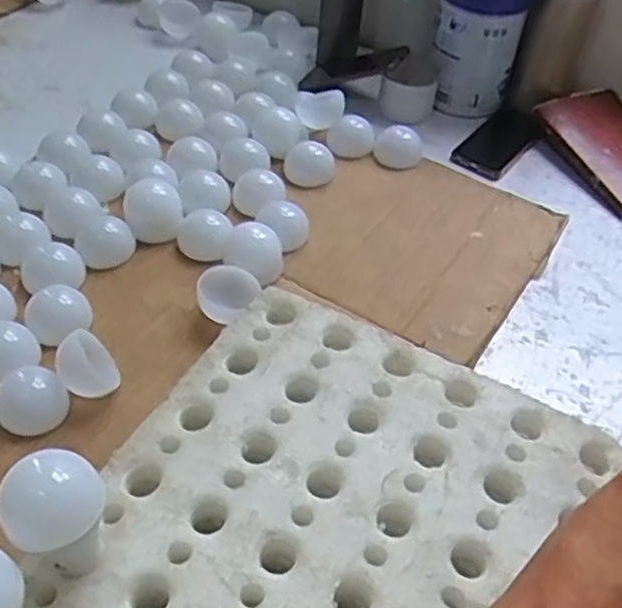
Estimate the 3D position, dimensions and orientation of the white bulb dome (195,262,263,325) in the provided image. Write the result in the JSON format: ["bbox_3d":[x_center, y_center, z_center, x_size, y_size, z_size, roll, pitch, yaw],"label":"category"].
[{"bbox_3d":[-0.089,-0.008,0.800,0.060,0.040,0.065,2,47,-2],"label":"white bulb dome"}]

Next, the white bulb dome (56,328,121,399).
[{"bbox_3d":[-0.213,0.060,0.714,0.052,0.062,0.053,2,47,-2],"label":"white bulb dome"}]

